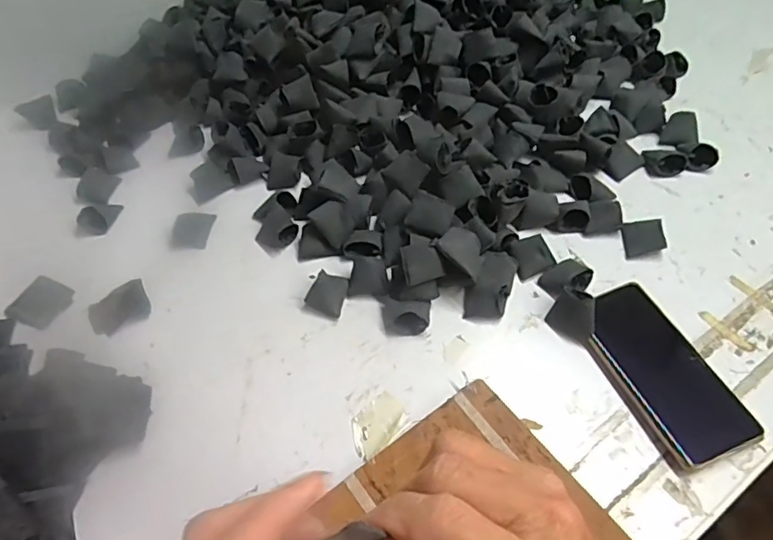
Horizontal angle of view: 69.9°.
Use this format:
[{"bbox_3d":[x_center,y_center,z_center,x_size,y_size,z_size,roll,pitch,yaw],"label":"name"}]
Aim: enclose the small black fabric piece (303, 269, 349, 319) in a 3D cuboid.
[{"bbox_3d":[-0.055,0.020,0.522,0.034,0.023,0.040,15,57,13],"label":"small black fabric piece"}]

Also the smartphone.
[{"bbox_3d":[0.227,0.083,0.465,0.078,0.010,0.155,-19,56,-11],"label":"smartphone"}]

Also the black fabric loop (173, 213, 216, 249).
[{"bbox_3d":[-0.205,-0.045,0.583,0.036,0.013,0.042,5,55,7],"label":"black fabric loop"}]

